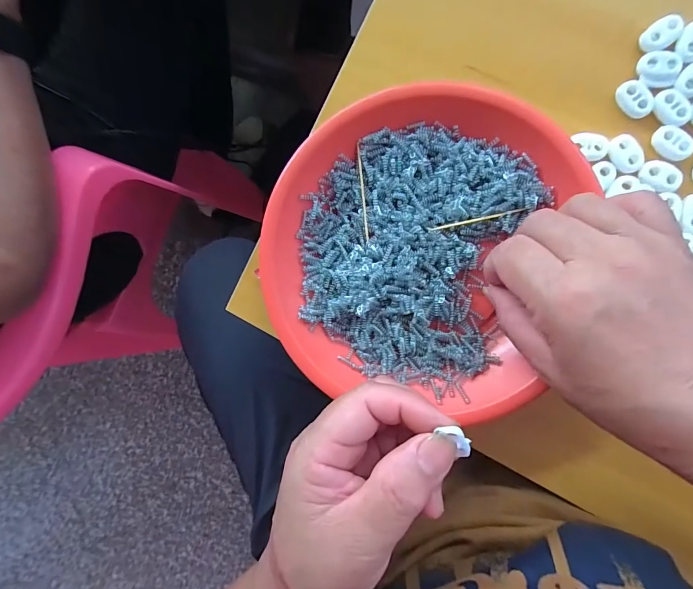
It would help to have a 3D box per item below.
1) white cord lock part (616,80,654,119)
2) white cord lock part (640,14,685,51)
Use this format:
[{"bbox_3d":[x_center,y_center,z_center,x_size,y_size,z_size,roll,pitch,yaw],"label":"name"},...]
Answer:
[{"bbox_3d":[0.168,-0.113,0.217,0.014,0.005,0.022,-34,85,7],"label":"white cord lock part"},{"bbox_3d":[0.180,-0.149,0.213,0.023,0.004,0.015,-34,85,7],"label":"white cord lock part"}]

